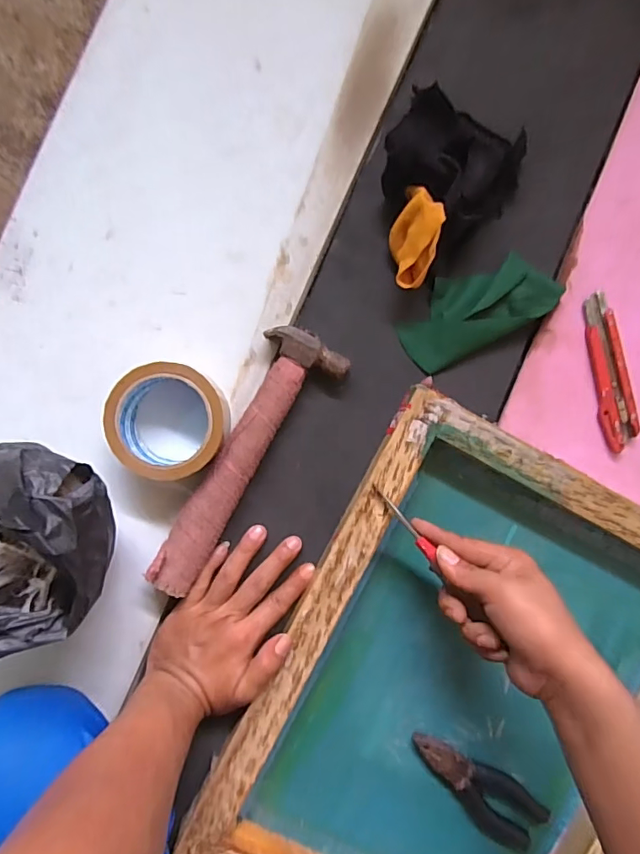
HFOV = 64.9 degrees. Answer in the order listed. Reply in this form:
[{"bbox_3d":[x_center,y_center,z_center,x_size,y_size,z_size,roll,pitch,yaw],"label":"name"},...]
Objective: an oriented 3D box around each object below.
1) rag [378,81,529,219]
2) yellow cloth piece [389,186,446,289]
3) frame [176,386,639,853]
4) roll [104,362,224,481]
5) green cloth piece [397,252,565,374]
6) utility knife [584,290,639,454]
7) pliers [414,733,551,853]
[{"bbox_3d":[0.123,-0.242,0.462,0.129,0.054,0.109,30,90,-4],"label":"rag"},{"bbox_3d":[0.084,-0.170,0.453,0.047,0.016,0.081,29,112,27],"label":"yellow cloth piece"},{"bbox_3d":[0.138,0.251,0.468,0.364,0.062,0.471,28,90,-4],"label":"frame"},{"bbox_3d":[-0.136,-0.006,0.454,0.097,0.050,0.098,0,92,-3],"label":"roll"},{"bbox_3d":[0.149,-0.113,0.479,0.149,0.017,0.072,-29,93,-2],"label":"green cloth piece"},{"bbox_3d":[0.283,-0.054,0.490,0.031,0.012,0.152,-11,93,-3],"label":"utility knife"},{"bbox_3d":[0.151,0.356,0.493,0.150,0.012,0.057,35,90,-4],"label":"pliers"}]

